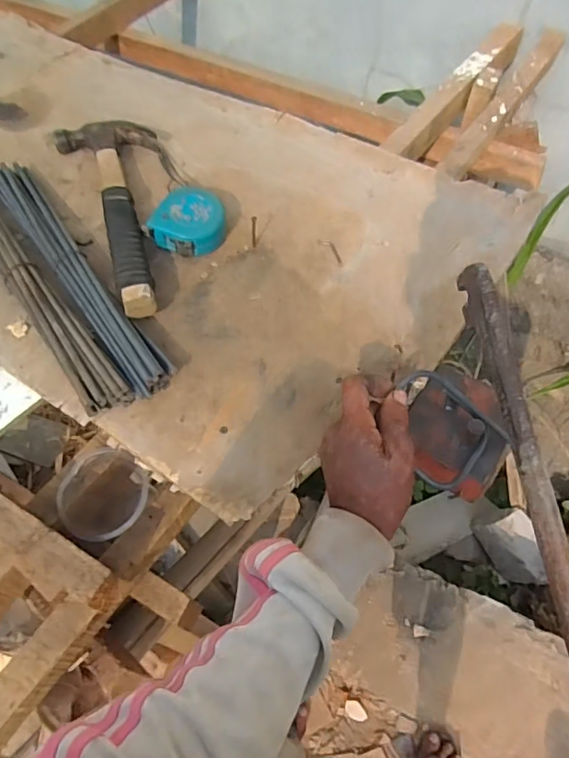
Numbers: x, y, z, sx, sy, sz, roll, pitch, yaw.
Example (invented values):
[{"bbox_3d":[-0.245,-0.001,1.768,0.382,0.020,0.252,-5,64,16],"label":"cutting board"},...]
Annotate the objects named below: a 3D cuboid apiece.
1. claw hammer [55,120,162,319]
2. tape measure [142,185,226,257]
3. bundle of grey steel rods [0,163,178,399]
[{"bbox_3d":[-0.185,-0.209,0.631,0.128,0.043,0.341,-21,60,-8],"label":"claw hammer"},{"bbox_3d":[-0.111,-0.179,0.612,0.074,0.041,0.078,30,66,19],"label":"tape measure"},{"bbox_3d":[-0.242,-0.130,0.597,0.045,0.033,0.401,-34,63,-15],"label":"bundle of grey steel rods"}]

